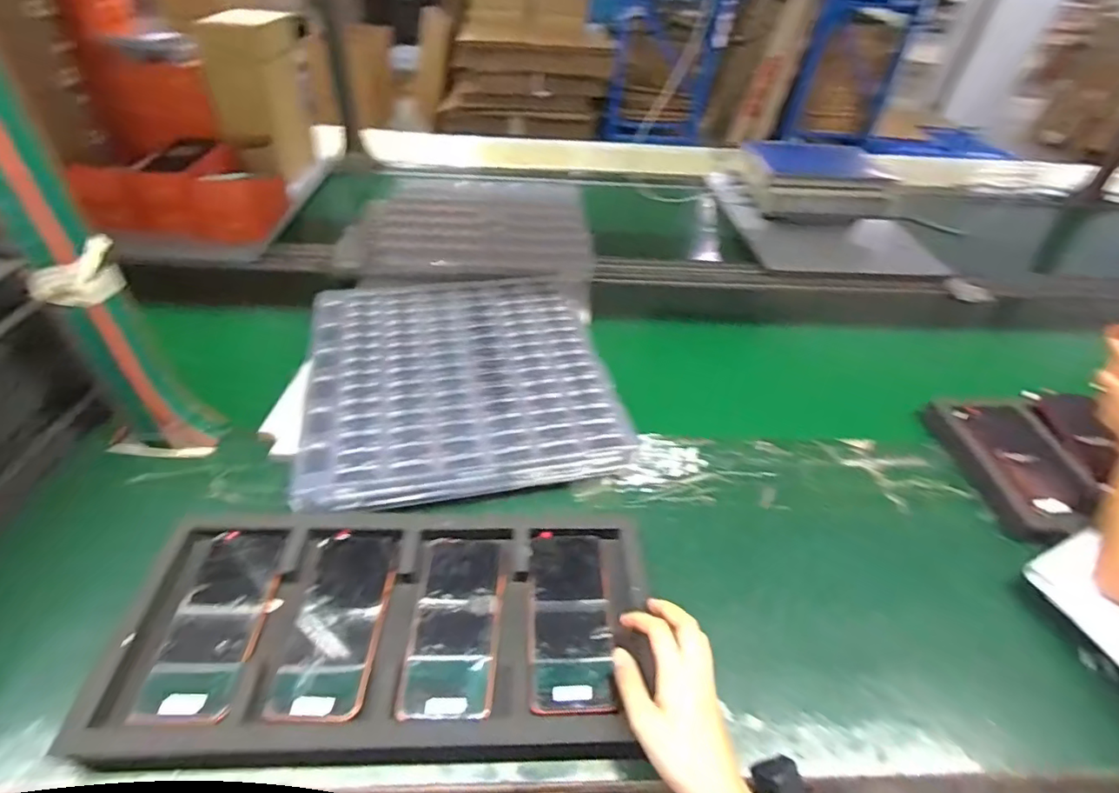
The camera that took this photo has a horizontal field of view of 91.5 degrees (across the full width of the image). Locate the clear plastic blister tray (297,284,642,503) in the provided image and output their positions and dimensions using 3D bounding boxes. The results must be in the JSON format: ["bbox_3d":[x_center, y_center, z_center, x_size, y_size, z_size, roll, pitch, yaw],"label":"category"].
[{"bbox_3d":[-0.138,-0.036,0.745,0.384,0.033,0.403,-7,44,-13],"label":"clear plastic blister tray"}]

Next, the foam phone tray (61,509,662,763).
[{"bbox_3d":[-0.153,0.214,0.520,0.473,0.026,0.225,1,43,-5],"label":"foam phone tray"}]

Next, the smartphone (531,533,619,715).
[{"bbox_3d":[0.011,0.212,0.527,0.074,0.011,0.169,2,42,-4],"label":"smartphone"}]

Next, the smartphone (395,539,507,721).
[{"bbox_3d":[-0.096,0.212,0.517,0.079,0.010,0.164,5,42,-1],"label":"smartphone"}]

